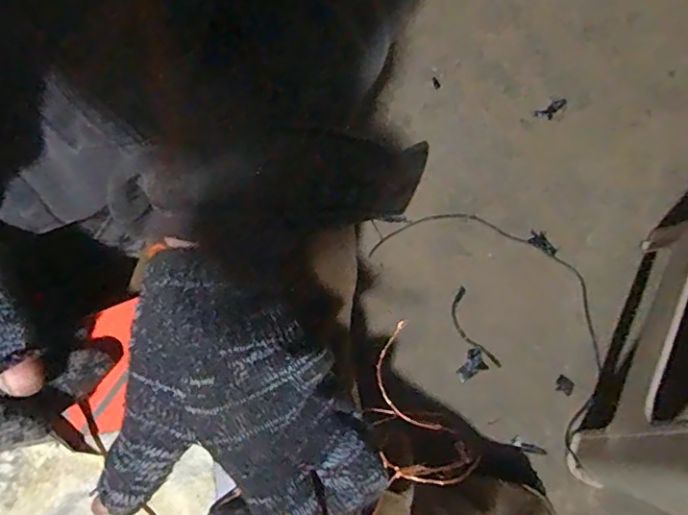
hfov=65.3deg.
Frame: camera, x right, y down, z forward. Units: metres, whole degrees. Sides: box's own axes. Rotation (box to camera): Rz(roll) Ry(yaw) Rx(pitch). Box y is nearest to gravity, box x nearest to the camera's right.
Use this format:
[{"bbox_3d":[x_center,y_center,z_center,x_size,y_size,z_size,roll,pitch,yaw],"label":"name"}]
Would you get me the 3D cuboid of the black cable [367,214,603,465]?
[{"bbox_3d":[0.228,0.061,0.723,0.193,0.017,0.365,-43,78,-12],"label":"black cable"}]

